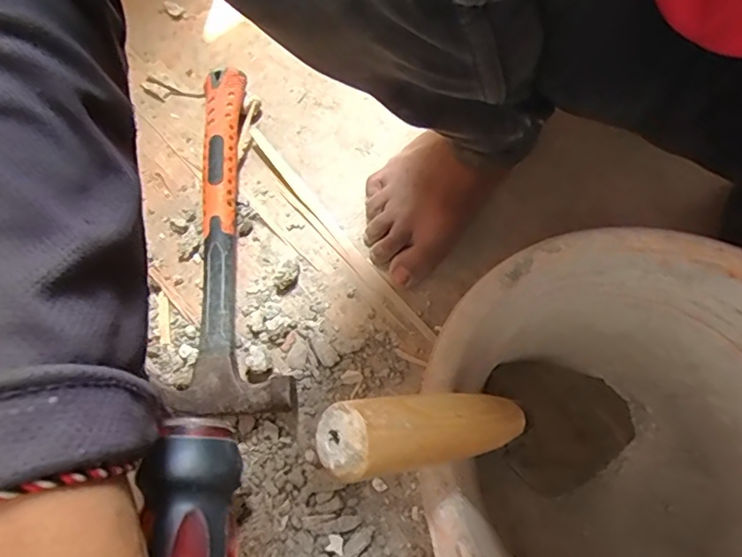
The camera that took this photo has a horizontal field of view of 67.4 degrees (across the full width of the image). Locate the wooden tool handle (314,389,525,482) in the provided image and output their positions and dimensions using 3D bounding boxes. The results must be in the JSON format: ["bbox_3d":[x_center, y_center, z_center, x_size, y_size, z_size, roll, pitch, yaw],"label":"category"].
[{"bbox_3d":[0.030,0.067,0.253,0.119,0.023,0.031,8,67,-43],"label":"wooden tool handle"}]

